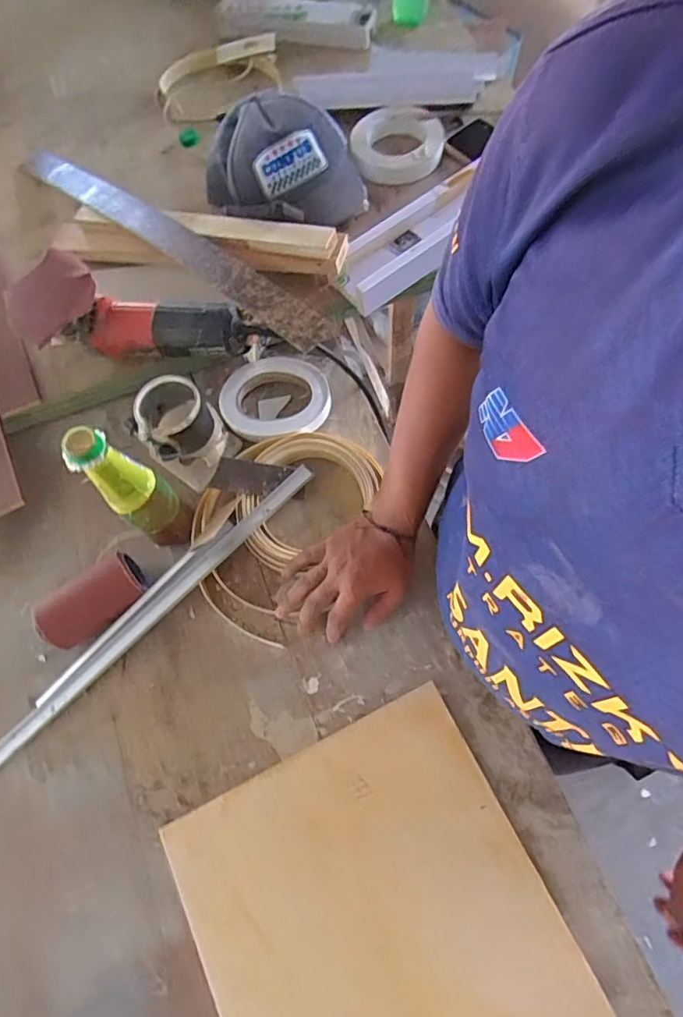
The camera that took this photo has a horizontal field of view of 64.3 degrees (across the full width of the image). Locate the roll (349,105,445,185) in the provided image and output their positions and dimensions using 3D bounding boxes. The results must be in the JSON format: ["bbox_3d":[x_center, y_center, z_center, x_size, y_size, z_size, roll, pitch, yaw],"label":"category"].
[{"bbox_3d":[0.084,-0.533,0.802,0.132,0.043,0.132,-2,68,5],"label":"roll"}]

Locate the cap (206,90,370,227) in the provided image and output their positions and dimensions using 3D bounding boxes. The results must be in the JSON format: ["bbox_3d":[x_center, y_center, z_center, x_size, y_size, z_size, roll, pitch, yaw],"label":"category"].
[{"bbox_3d":[-0.079,-0.457,0.725,0.187,0.097,0.197,-32,69,-7],"label":"cap"}]

